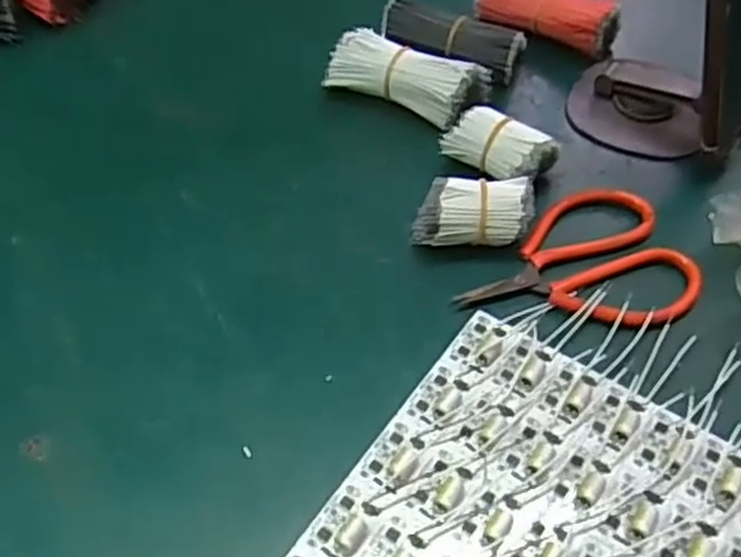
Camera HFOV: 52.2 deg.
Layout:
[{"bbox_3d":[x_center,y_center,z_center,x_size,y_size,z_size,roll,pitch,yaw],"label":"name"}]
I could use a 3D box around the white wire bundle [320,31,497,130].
[{"bbox_3d":[0.021,-0.120,0.449,0.091,0.043,0.040,20,55,17],"label":"white wire bundle"}]

